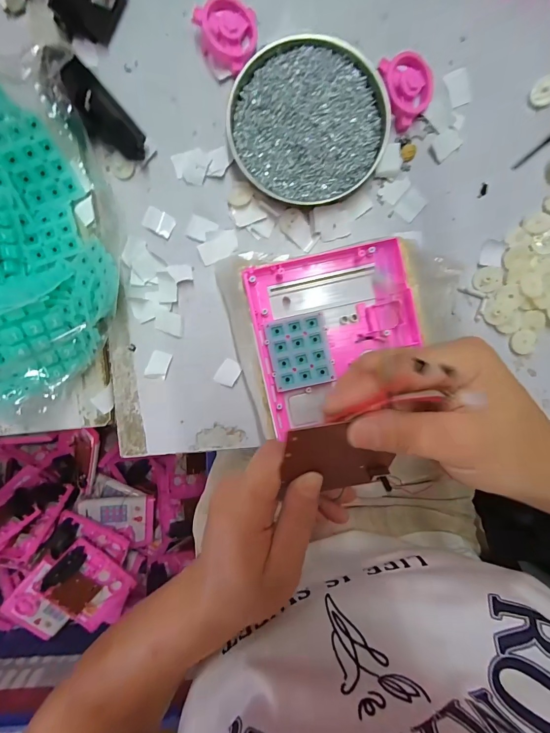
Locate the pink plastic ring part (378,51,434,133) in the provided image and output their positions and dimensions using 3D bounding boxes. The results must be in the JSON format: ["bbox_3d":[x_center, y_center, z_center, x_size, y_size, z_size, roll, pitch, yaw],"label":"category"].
[{"bbox_3d":[0.119,-0.248,0.294,0.053,0.014,0.054,-38,110,-8],"label":"pink plastic ring part"}]

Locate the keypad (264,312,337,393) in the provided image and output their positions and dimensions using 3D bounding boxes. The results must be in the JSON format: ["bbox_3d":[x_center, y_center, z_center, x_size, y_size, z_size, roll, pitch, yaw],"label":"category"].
[{"bbox_3d":[0.021,-0.013,0.281,0.050,0.009,0.058,-12,94,1],"label":"keypad"}]

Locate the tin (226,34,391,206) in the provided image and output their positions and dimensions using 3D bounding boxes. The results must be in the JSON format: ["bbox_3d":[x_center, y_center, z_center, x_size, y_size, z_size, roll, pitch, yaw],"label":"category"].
[{"bbox_3d":[0.029,-0.214,0.295,0.134,0.023,0.132,0,94,0],"label":"tin"}]

